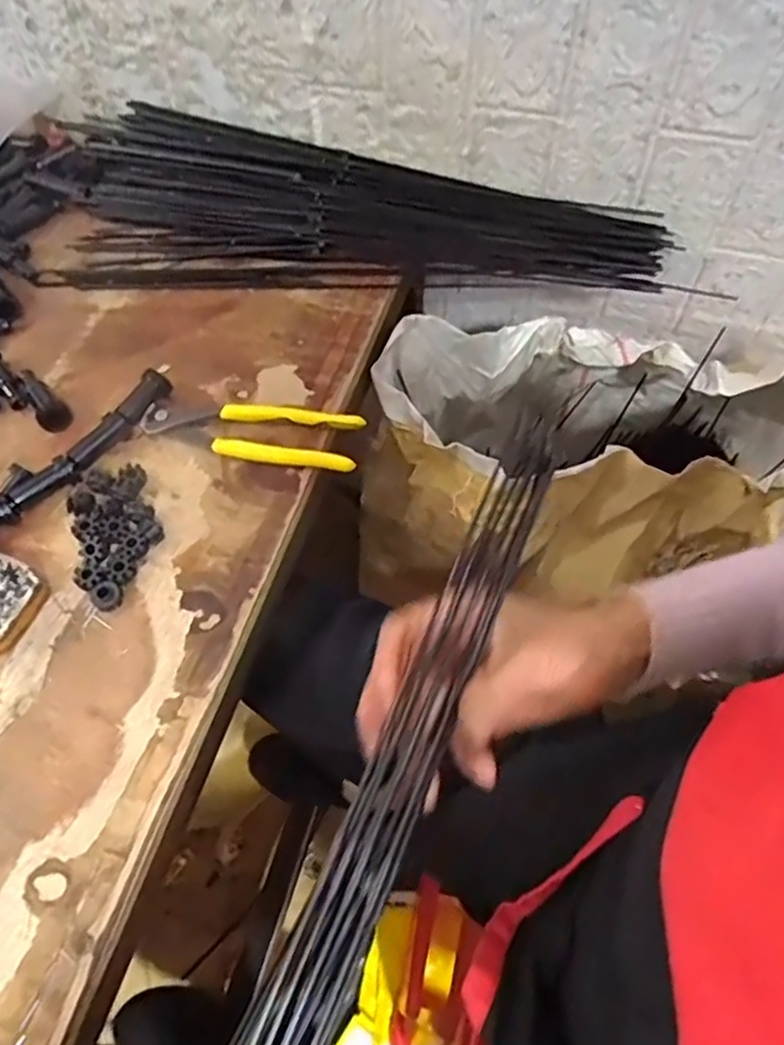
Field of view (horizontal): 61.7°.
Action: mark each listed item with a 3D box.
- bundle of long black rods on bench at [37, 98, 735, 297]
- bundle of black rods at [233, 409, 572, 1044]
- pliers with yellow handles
[{"bbox_3d":[-0.031,-0.288,0.610,0.602,0.048,0.192,4,59,4],"label":"bundle of long black rods on bench"},{"bbox_3d":[-0.031,0.173,0.261,0.040,0.040,0.527,25,68,10],"label":"bundle of black rods"},{"bbox_3d":[-0.107,-0.070,0.500,0.165,0.018,0.047,6,59,5],"label":"pliers with yellow handles"}]

